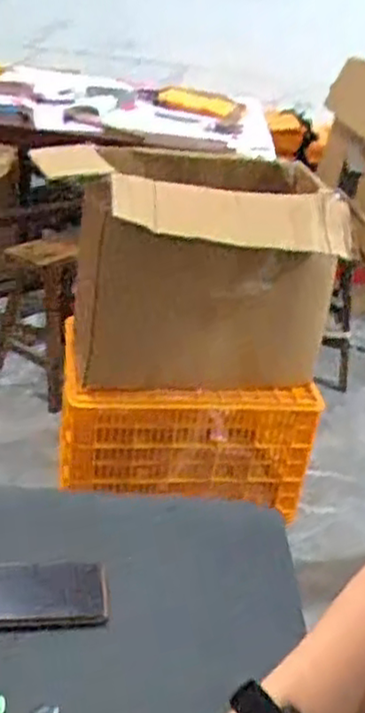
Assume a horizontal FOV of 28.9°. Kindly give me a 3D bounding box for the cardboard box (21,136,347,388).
[{"bbox_3d":[0.022,-0.259,1.795,0.656,0.471,0.557,-4,33,-20],"label":"cardboard box"}]

